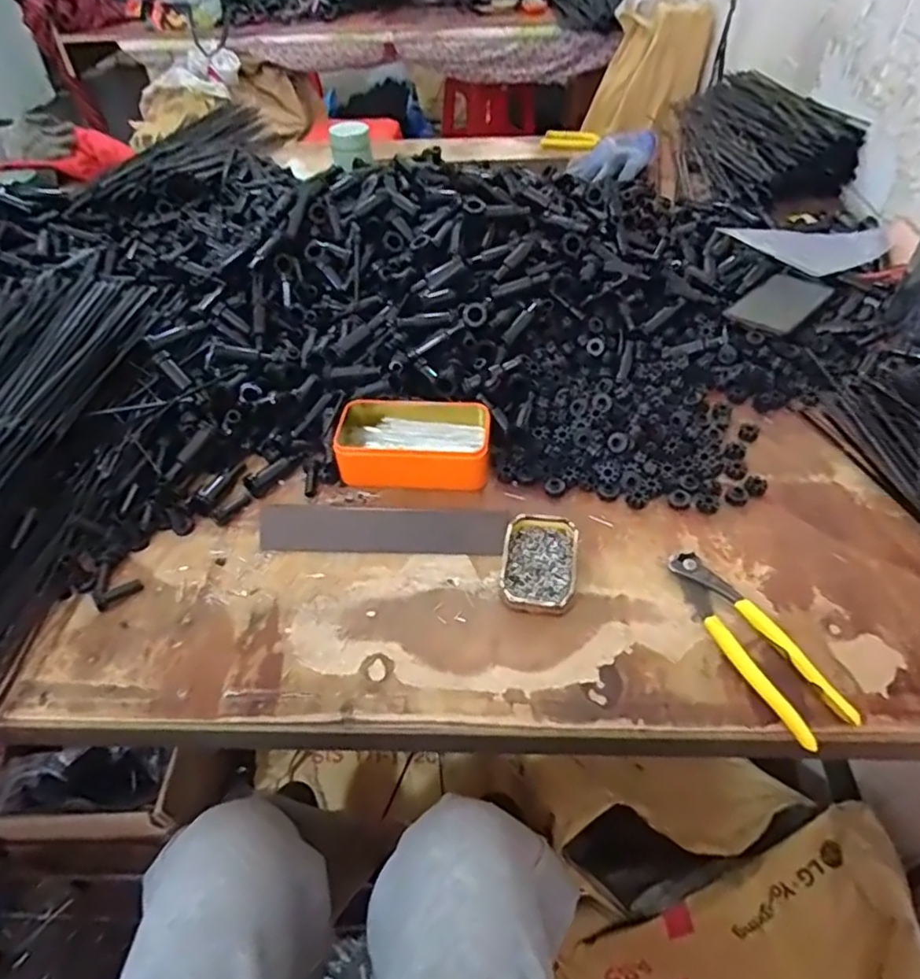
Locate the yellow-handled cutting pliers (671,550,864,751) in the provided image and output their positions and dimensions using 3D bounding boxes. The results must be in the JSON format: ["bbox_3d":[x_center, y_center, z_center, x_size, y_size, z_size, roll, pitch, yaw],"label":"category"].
[{"bbox_3d":[0.218,0.113,0.476,0.047,0.013,0.163,-23,51,-15],"label":"yellow-handled cutting pliers"}]

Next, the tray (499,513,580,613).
[{"bbox_3d":[0.067,0.062,0.531,0.060,0.021,0.090,7,50,11],"label":"tray"}]

